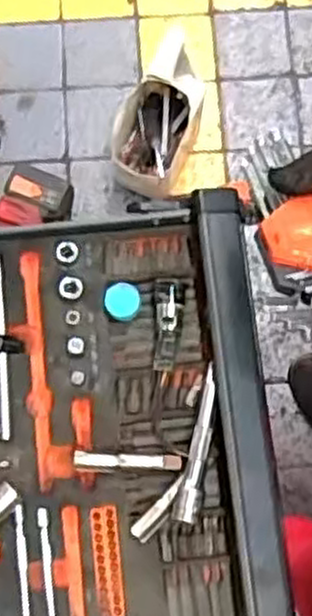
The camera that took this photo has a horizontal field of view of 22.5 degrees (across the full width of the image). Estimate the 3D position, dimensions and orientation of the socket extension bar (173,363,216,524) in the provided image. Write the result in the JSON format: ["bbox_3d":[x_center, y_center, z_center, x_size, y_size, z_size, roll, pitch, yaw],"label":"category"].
[{"bbox_3d":[0.035,0.103,0.595,0.018,0.017,0.118,13,78,2],"label":"socket extension bar"}]

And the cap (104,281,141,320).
[{"bbox_3d":[-0.027,-0.006,0.641,0.029,0.004,0.030,0,91,-5],"label":"cap"}]

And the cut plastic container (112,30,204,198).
[{"bbox_3d":[-0.001,-0.338,1.412,0.124,0.260,0.186,25,77,6],"label":"cut plastic container"}]

